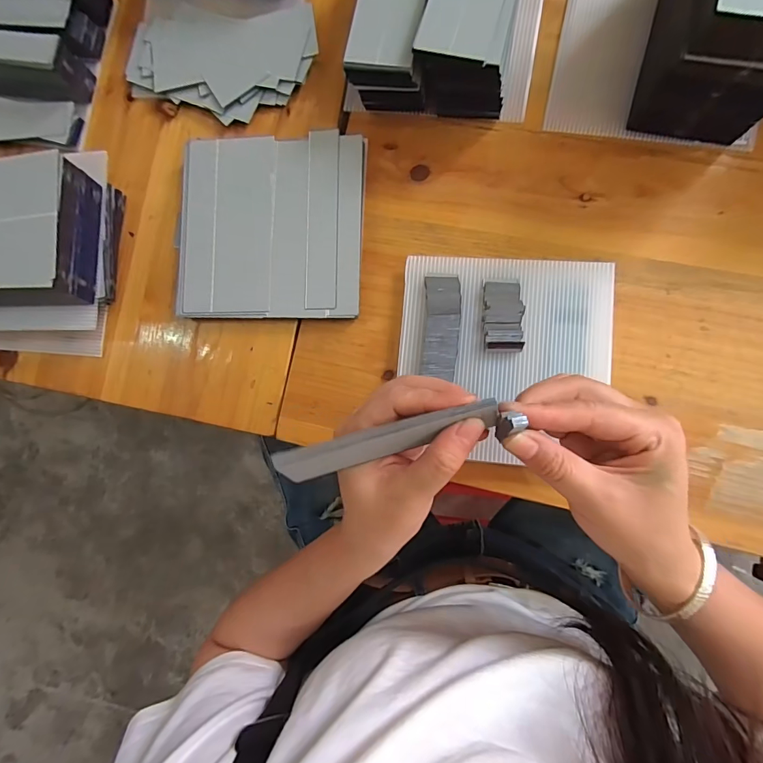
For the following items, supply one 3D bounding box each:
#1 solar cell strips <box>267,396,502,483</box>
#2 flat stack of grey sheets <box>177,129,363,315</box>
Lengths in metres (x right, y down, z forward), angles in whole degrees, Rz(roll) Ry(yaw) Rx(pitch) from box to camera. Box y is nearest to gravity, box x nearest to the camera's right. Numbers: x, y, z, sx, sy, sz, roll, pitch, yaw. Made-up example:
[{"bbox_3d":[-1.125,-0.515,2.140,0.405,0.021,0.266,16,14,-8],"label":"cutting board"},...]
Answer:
[{"bbox_3d":[0.002,0.031,0.215,0.118,0.019,0.018,-17,85,7],"label":"solar cell strips"},{"bbox_3d":[-0.096,-0.133,0.354,0.159,0.016,0.156,1,87,7],"label":"flat stack of grey sheets"}]

